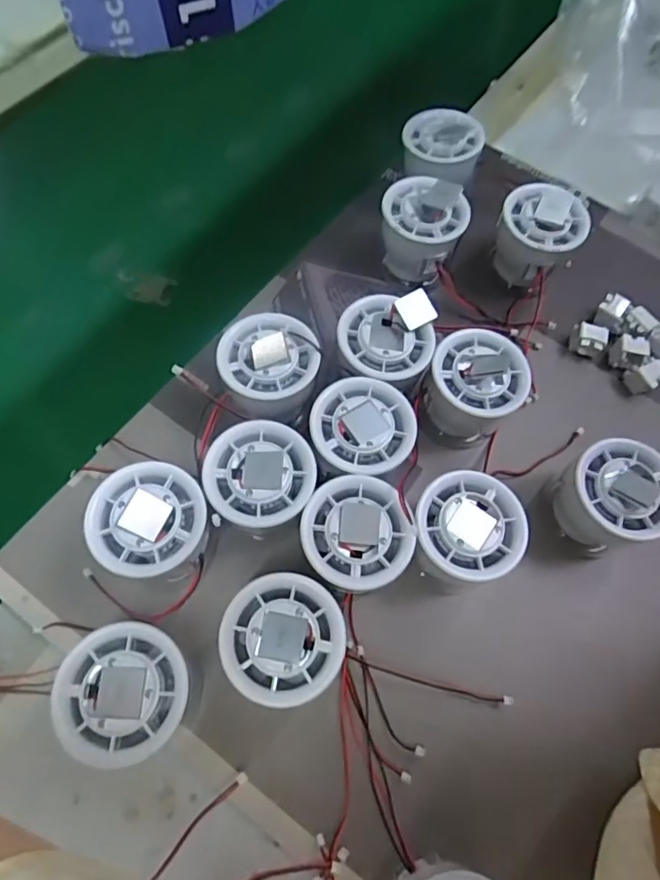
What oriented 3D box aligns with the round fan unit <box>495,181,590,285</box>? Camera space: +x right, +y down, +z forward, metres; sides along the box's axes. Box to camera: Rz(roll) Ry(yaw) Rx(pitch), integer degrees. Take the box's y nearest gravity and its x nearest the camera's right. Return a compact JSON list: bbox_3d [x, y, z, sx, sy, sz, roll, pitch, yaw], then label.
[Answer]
[{"bbox_3d":[0.144,-0.136,0.393,0.055,0.063,0.053,1,66,-3],"label":"round fan unit"}]

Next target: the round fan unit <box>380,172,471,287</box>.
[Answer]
[{"bbox_3d":[0.064,-0.143,0.384,0.055,0.049,0.052,1,66,-3],"label":"round fan unit"}]

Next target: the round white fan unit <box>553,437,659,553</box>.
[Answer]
[{"bbox_3d":[0.162,0.038,0.326,0.055,0.064,0.060,1,66,-3],"label":"round white fan unit"}]

